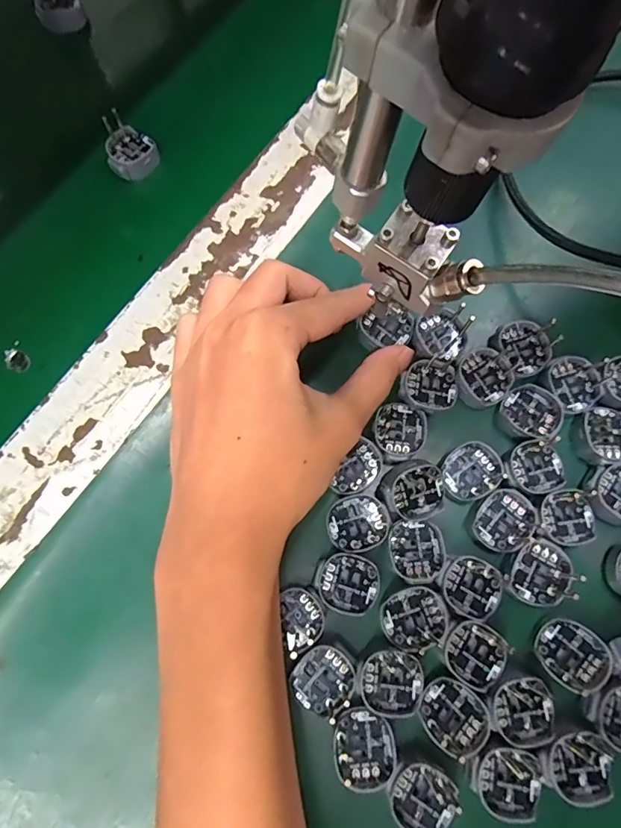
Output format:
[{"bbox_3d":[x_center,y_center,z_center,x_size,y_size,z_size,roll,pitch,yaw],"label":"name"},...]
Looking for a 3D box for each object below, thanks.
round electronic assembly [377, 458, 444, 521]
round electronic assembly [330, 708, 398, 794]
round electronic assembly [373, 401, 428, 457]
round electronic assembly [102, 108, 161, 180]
[{"bbox_3d":[0.048,0.034,0.214,0.028,0.010,0.027,0,75,0],"label":"round electronic assembly"},{"bbox_3d":[0.022,0.135,0.190,0.025,0.006,0.027,-11,75,-4],"label":"round electronic assembly"},{"bbox_3d":[0.043,0.007,0.226,0.025,0.004,0.026,0,74,-1],"label":"round electronic assembly"},{"bbox_3d":[-0.108,-0.160,0.279,0.028,0.016,0.035,-25,76,-7],"label":"round electronic assembly"}]

